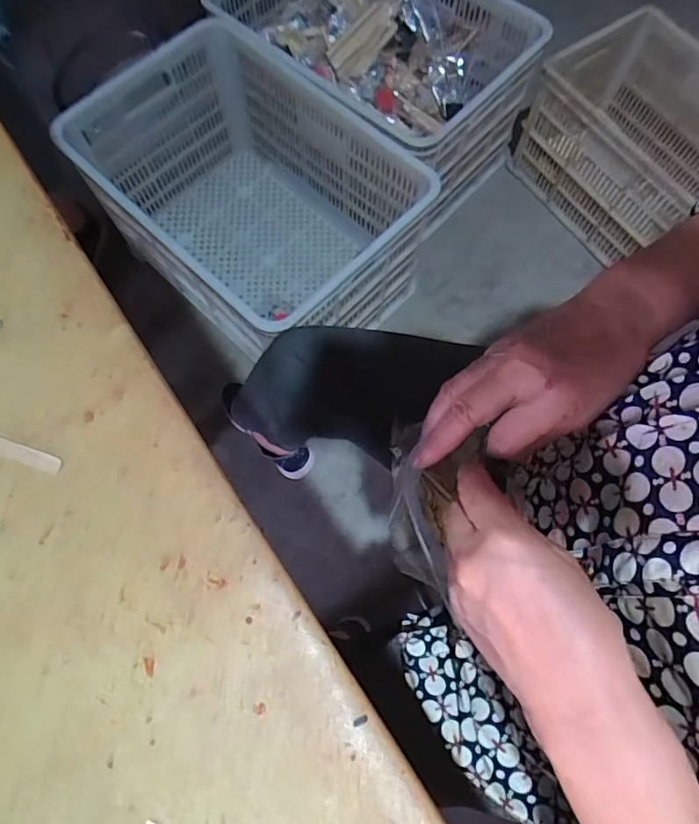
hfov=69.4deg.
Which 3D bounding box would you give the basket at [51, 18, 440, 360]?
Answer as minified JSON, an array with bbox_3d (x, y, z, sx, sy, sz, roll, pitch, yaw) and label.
[{"bbox_3d":[-0.198,-0.415,1.052,0.634,0.326,0.427,43,76,12],"label":"basket"}]

